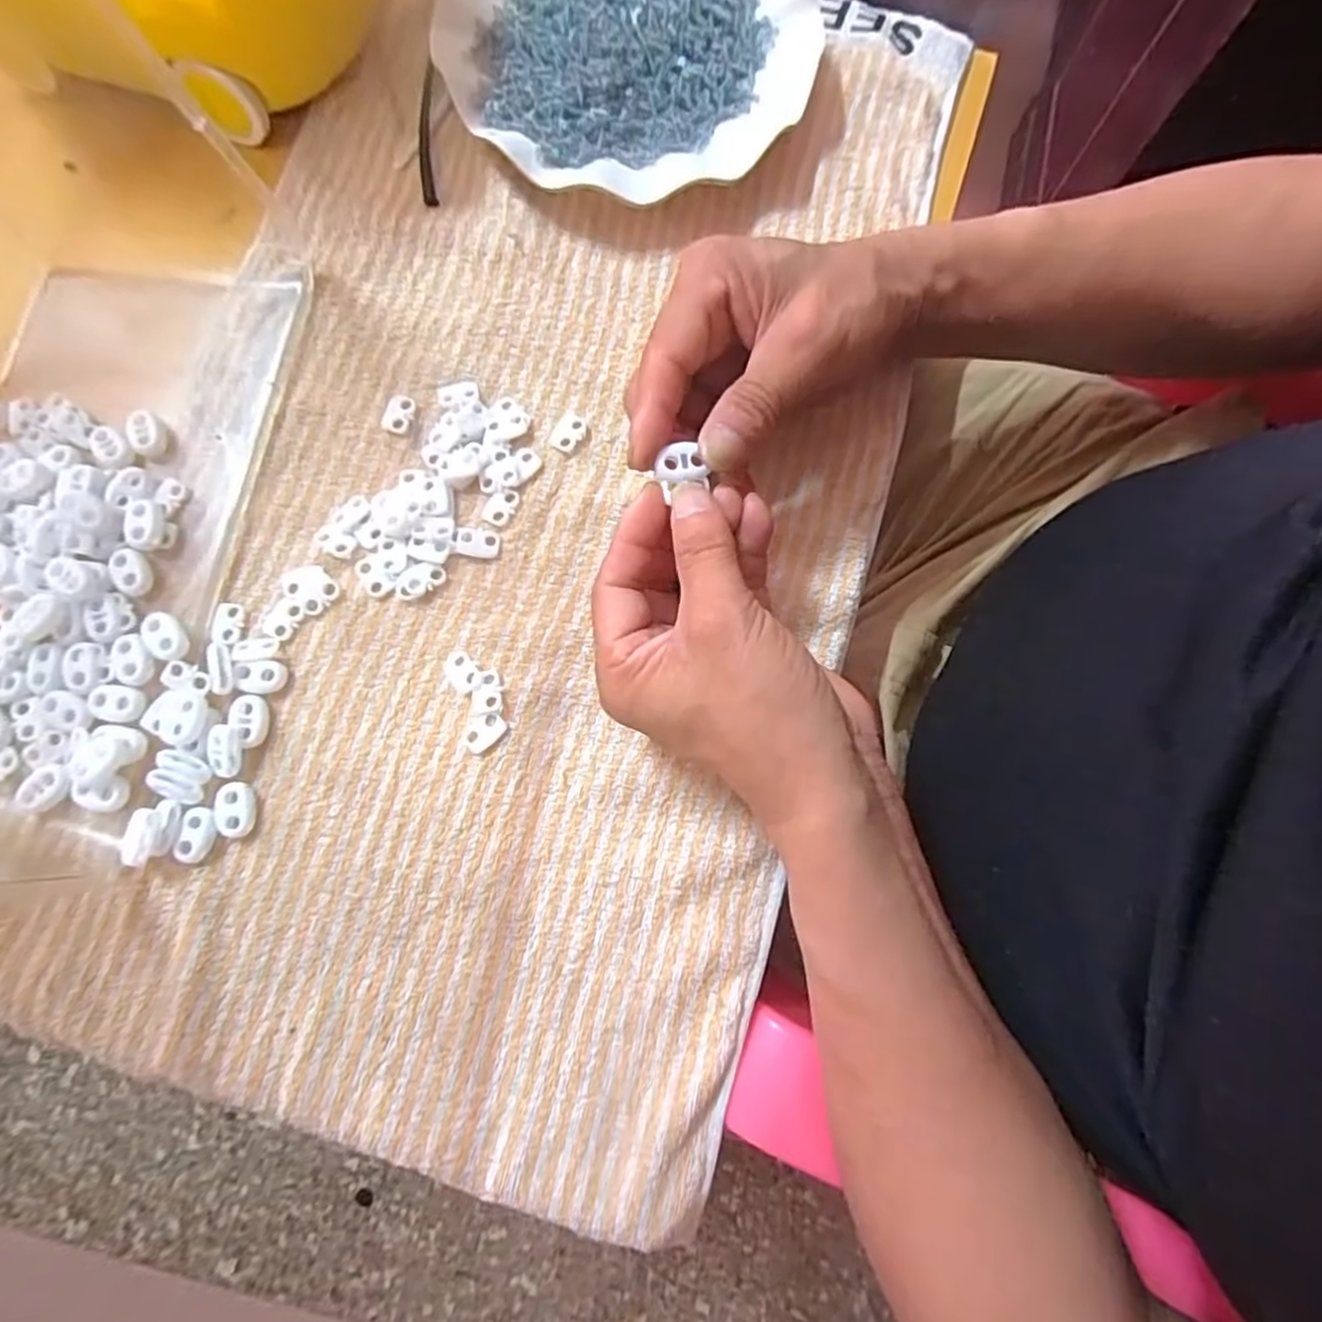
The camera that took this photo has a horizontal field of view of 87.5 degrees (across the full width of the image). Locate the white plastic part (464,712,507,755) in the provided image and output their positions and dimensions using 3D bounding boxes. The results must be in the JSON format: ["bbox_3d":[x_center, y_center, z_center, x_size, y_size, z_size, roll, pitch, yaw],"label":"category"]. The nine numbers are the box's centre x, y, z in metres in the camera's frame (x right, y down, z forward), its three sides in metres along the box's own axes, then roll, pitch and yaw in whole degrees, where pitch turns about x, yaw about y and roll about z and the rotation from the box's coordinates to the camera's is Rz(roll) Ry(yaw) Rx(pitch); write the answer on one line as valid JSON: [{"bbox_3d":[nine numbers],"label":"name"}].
[{"bbox_3d":[-0.077,0.030,0.298,0.014,0.004,0.019,39,81,7],"label":"white plastic part"}]

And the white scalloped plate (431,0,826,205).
[{"bbox_3d":[-0.015,-0.323,0.361,0.185,0.025,0.185,0,79,0],"label":"white scalloped plate"}]

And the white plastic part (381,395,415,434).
[{"bbox_3d":[-0.124,-0.116,0.324,0.014,0.004,0.018,17,79,3],"label":"white plastic part"}]

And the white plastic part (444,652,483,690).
[{"bbox_3d":[-0.087,0.005,0.302,0.019,0.004,0.013,44,82,8],"label":"white plastic part"}]

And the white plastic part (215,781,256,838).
[{"bbox_3d":[-0.178,0.062,0.288,0.015,0.004,0.022,-10,79,-2],"label":"white plastic part"}]

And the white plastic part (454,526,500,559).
[{"bbox_3d":[-0.083,-0.054,0.312,0.020,0.004,0.013,9,79,1],"label":"white plastic part"}]

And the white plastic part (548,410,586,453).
[{"bbox_3d":[-0.043,-0.108,0.325,0.014,0.004,0.020,26,80,5],"label":"white plastic part"}]

